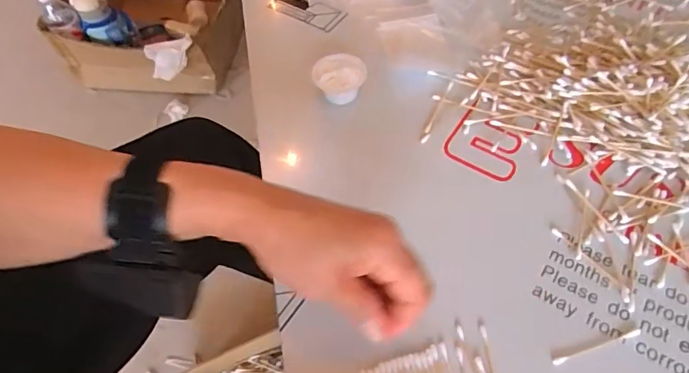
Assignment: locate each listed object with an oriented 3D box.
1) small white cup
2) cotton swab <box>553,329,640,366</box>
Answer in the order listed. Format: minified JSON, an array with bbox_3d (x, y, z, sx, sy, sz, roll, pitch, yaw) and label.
[{"bbox_3d":[-0.004,-0.112,0.490,0.051,0.037,0.044,6,57,6],"label":"small white cup"},{"bbox_3d":[0.188,0.119,0.351,0.072,0.004,0.005,-17,56,-7],"label":"cotton swab"}]

